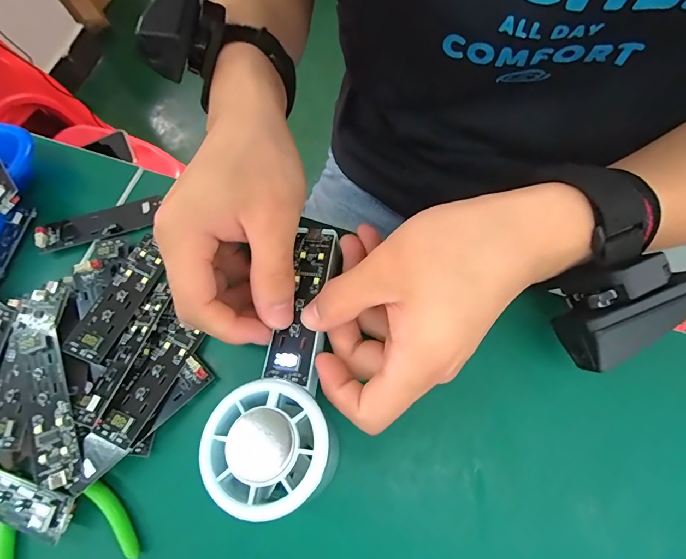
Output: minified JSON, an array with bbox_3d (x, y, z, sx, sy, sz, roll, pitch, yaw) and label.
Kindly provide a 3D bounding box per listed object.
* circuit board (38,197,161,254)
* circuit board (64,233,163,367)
[{"bbox_3d":[-0.178,-0.040,0.288,0.087,0.008,0.023,-17,69,-1],"label":"circuit board"},{"bbox_3d":[-0.143,0.011,0.257,0.024,0.008,0.085,27,64,-8],"label":"circuit board"}]

